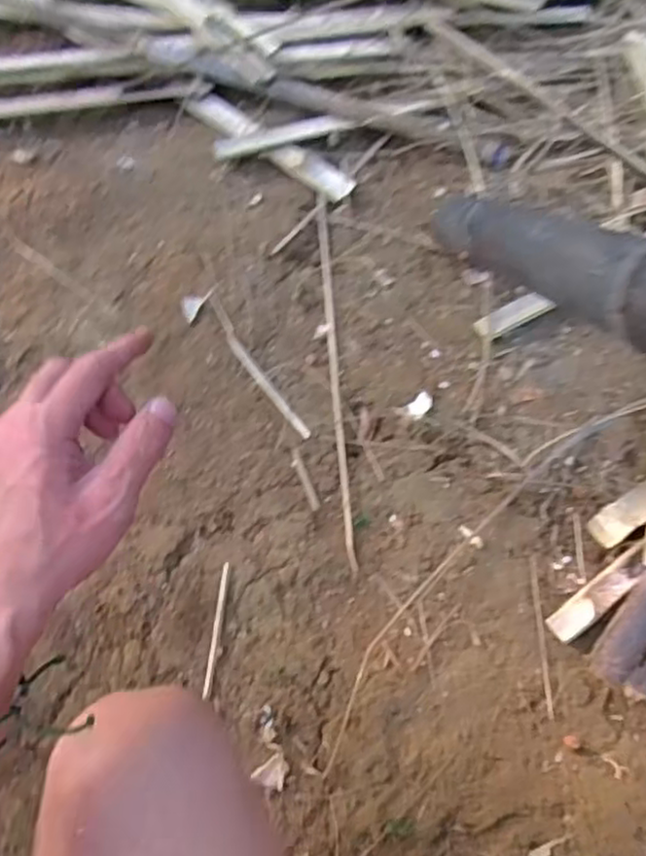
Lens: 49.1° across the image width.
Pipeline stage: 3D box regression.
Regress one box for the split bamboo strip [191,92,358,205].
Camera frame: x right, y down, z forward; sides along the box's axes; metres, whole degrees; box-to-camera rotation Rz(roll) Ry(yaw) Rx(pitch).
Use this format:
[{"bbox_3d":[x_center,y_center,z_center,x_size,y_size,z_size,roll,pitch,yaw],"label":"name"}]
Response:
[{"bbox_3d":[-0.079,-0.418,1.039,0.304,0.025,0.040,39,67,19],"label":"split bamboo strip"}]

